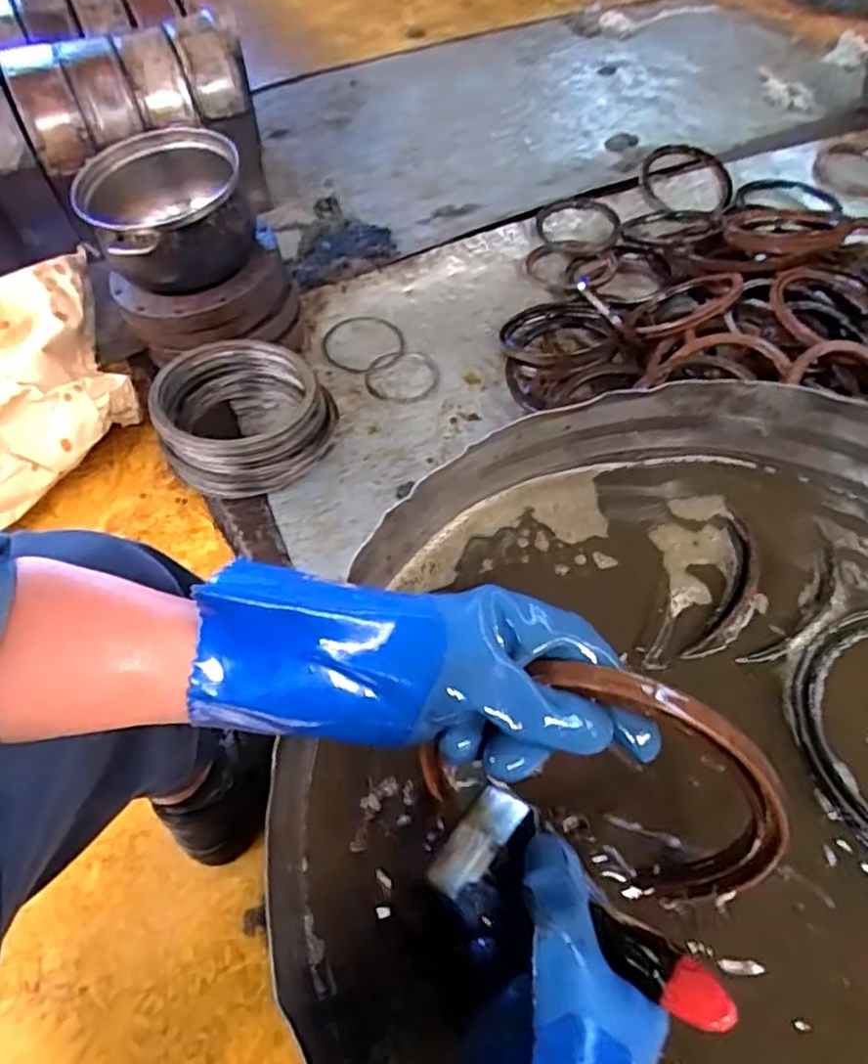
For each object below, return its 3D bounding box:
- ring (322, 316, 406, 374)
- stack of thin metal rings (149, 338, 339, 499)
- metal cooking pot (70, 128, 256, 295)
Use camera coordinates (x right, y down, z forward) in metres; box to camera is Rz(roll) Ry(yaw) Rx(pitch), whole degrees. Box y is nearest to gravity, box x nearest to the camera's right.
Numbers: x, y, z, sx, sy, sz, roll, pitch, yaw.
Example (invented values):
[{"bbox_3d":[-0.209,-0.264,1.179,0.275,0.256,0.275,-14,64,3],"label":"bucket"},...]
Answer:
[{"bbox_3d":[-0.117,-0.311,1.140,0.137,0.006,0.142,-1,56,2],"label":"ring"},{"bbox_3d":[-0.260,-0.155,0.960,0.238,0.118,0.220,-2,56,2],"label":"stack of thin metal rings"},{"bbox_3d":[-0.378,-0.457,0.997,0.222,0.119,0.236,-30,59,-16],"label":"metal cooking pot"}]

